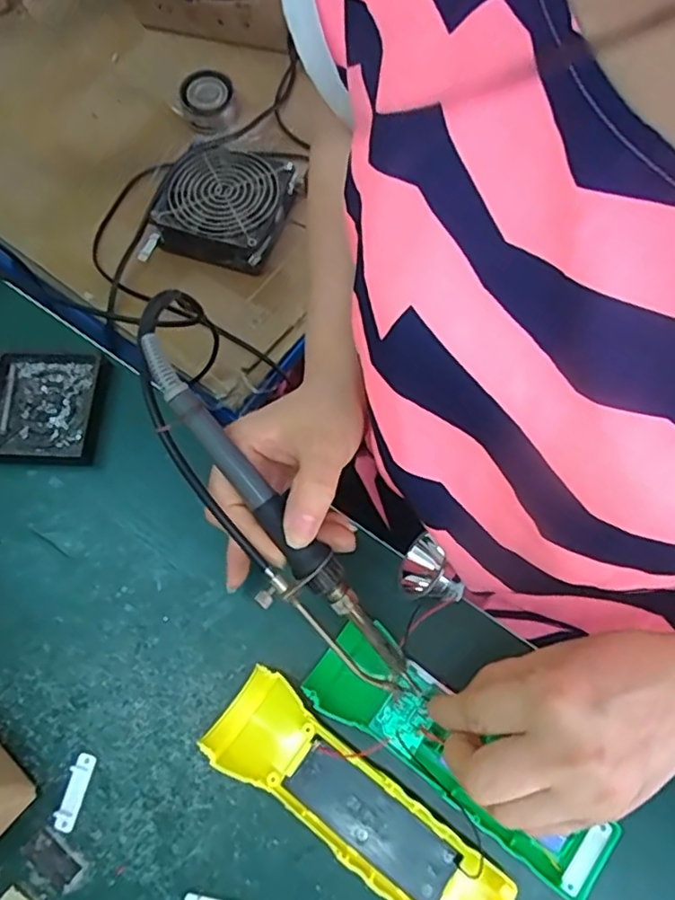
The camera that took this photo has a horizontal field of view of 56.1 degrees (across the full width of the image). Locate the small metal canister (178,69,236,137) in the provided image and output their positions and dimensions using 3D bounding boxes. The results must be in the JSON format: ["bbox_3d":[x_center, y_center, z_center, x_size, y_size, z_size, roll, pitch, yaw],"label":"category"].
[{"bbox_3d":[-0.149,-0.400,0.728,0.062,0.036,0.060,-11,73,-2],"label":"small metal canister"}]

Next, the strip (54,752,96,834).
[{"bbox_3d":[-0.139,0.181,0.335,0.012,0.004,0.037,12,71,7],"label":"strip"}]

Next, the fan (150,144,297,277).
[{"bbox_3d":[-0.116,-0.259,0.663,0.125,0.044,0.132,16,74,6],"label":"fan"}]

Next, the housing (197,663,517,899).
[{"bbox_3d":[0.009,0.178,0.321,0.163,0.024,0.049,32,74,14],"label":"housing"}]

